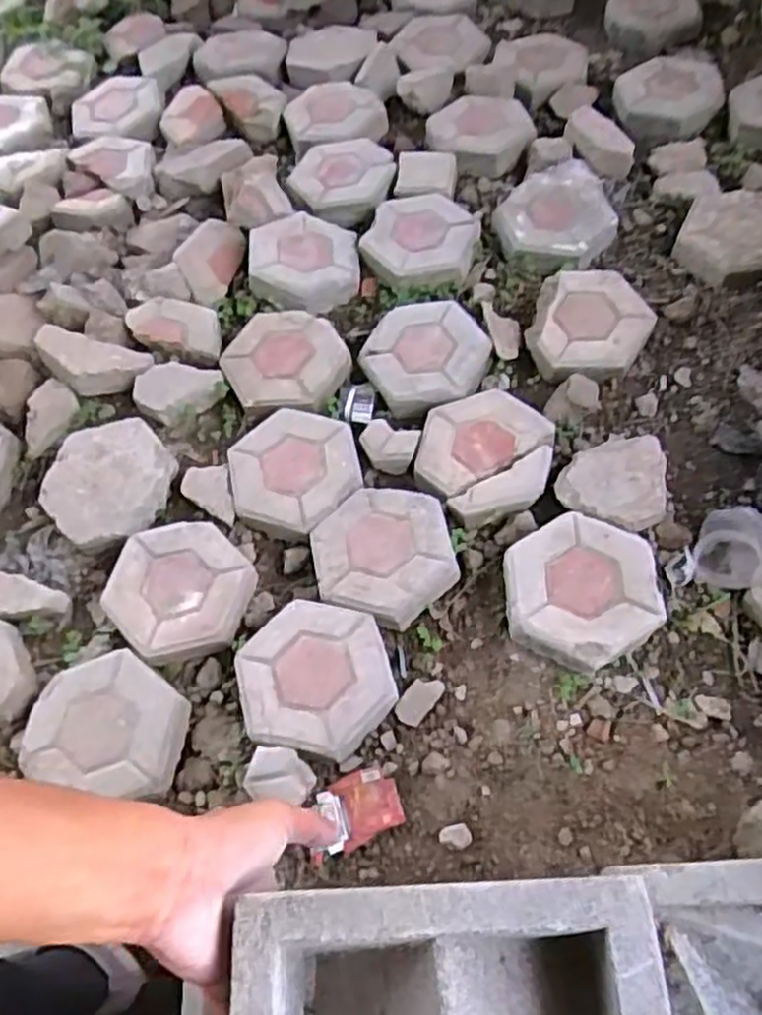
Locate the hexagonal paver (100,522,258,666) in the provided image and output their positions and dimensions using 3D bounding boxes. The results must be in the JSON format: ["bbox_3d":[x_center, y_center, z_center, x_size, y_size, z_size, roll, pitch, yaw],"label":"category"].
[{"bbox_3d":[-0.297,0.125,1.119,0.210,0.051,0.215,7,63,5],"label":"hexagonal paver"}]

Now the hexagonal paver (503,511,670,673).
[{"bbox_3d":[0.276,0.115,1.047,0.207,0.057,0.199,-32,66,-14],"label":"hexagonal paver"}]

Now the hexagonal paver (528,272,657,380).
[{"bbox_3d":[0.350,-0.312,1.271,0.191,0.049,0.249,18,64,11],"label":"hexagonal paver"}]

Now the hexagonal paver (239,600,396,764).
[{"bbox_3d":[-0.089,0.230,1.024,0.195,0.050,0.207,-14,63,-6],"label":"hexagonal paver"}]

